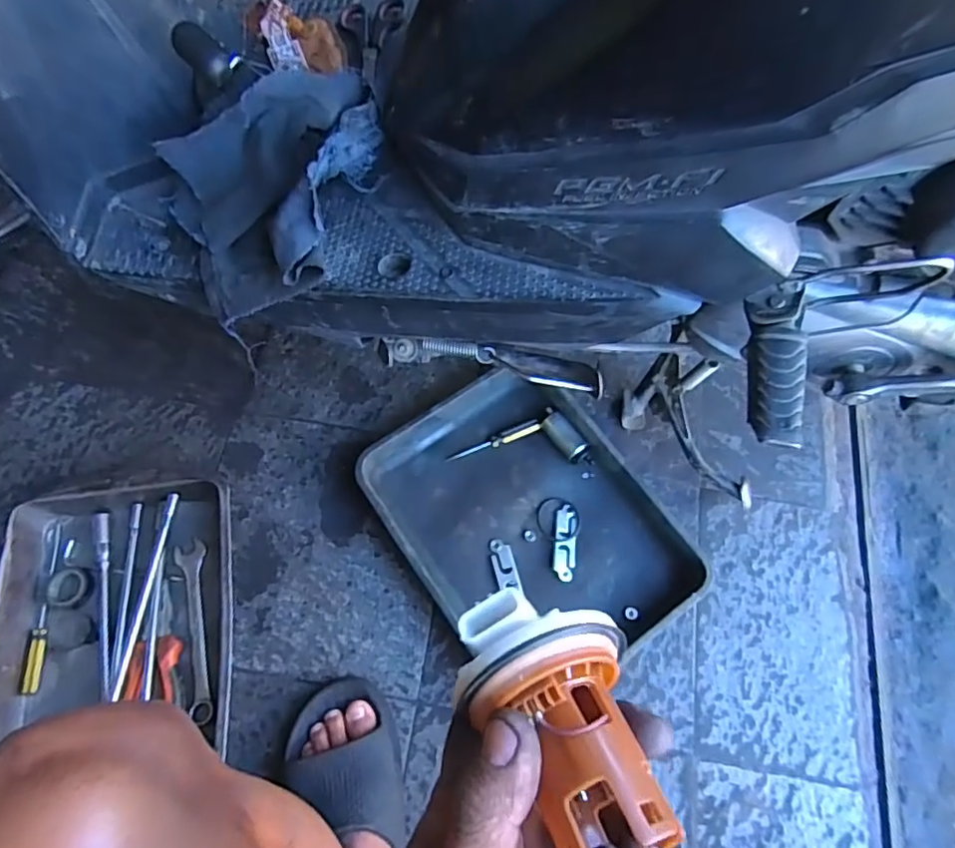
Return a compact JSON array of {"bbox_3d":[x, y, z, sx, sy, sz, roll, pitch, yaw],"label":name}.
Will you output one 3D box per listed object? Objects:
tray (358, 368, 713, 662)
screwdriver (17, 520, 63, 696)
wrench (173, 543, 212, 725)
[{"bbox_3d":[0.059,0.112,0.695,0.288,0.046,0.352,-30,71,-13],"label":"tray"},{"bbox_3d":[-0.487,0.203,0.658,0.019,0.014,0.181,-6,68,-4],"label":"screwdriver"},{"bbox_3d":[-0.314,0.226,0.653,0.030,0.014,0.195,-13,68,-7],"label":"wrench"}]

